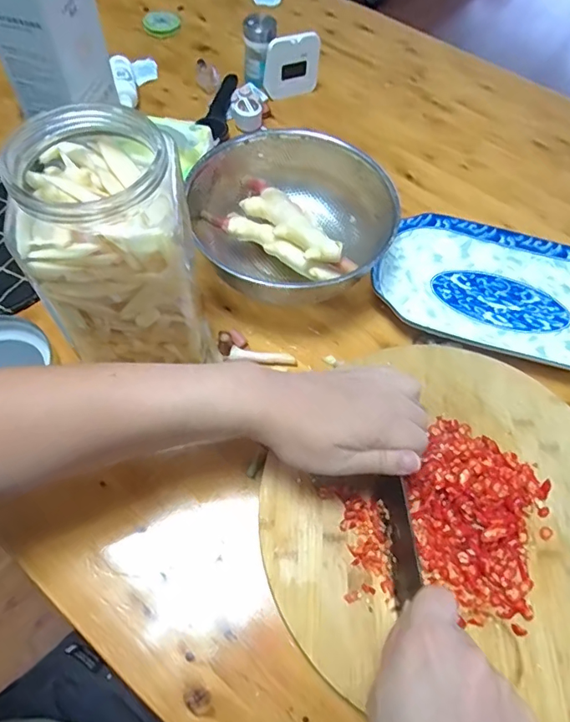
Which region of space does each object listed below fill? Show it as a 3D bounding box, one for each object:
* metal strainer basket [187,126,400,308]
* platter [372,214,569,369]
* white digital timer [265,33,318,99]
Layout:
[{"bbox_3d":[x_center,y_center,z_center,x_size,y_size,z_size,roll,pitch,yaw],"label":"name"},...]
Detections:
[{"bbox_3d":[0.017,-0.156,0.532,0.174,0.077,0.204,-37,70,-21],"label":"metal strainer basket"},{"bbox_3d":[0.240,-0.077,0.534,0.270,0.030,0.147,17,62,5],"label":"platter"},{"bbox_3d":[0.011,-0.398,0.663,0.076,0.071,0.016,-22,65,-15],"label":"white digital timer"}]

